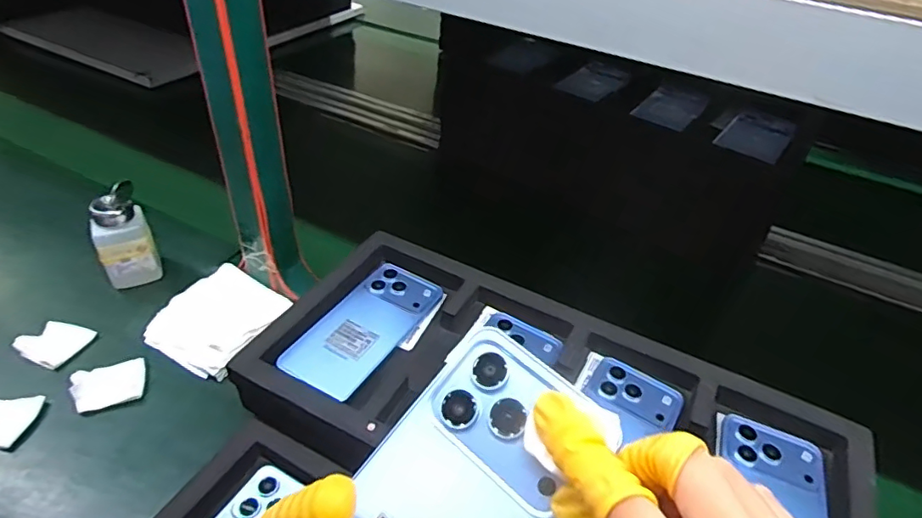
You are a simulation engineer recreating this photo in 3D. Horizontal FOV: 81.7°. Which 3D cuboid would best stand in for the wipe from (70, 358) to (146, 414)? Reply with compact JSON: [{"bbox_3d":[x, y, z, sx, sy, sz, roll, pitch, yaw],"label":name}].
[{"bbox_3d":[-0.340,0.121,0.515,0.059,0.011,0.047,-13,43,-22],"label":"wipe"}]

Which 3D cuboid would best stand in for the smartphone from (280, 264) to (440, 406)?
[{"bbox_3d":[-0.088,0.061,0.504,0.077,0.008,0.161,22,42,18],"label":"smartphone"}]

